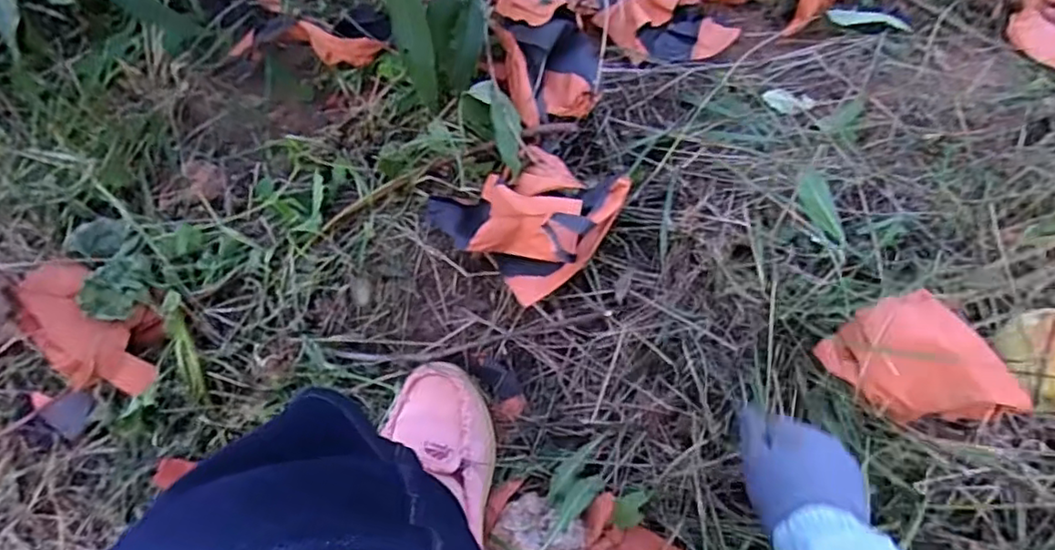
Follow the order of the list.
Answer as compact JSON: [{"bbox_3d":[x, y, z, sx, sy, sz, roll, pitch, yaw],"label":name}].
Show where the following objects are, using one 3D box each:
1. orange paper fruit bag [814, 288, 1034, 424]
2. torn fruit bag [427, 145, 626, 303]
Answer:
[{"bbox_3d":[0.313,0.074,0.505,0.086,0.068,0.108,-20,72,-8],"label":"orange paper fruit bag"},{"bbox_3d":[-0.001,-0.066,0.615,0.157,0.070,0.142,39,74,12],"label":"torn fruit bag"}]

